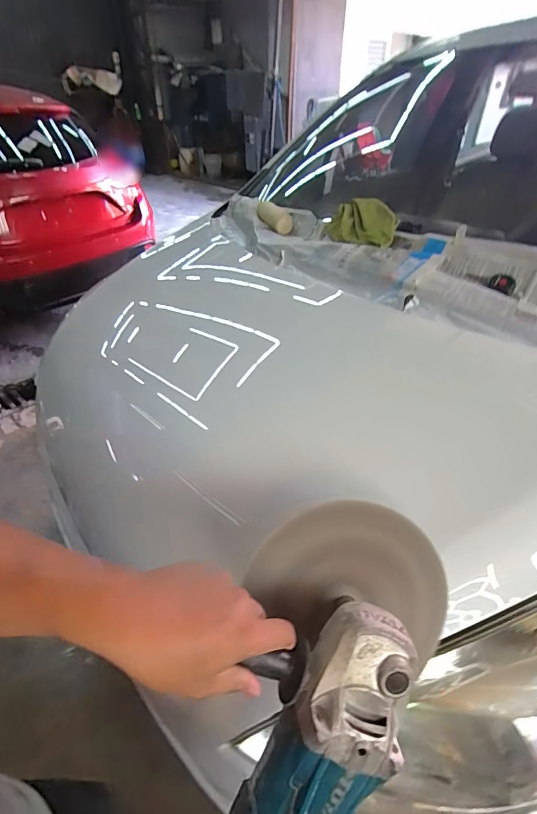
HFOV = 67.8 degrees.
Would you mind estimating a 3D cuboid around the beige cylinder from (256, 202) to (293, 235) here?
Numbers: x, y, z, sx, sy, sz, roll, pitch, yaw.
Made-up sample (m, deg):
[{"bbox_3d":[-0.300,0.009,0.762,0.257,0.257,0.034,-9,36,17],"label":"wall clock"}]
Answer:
[{"bbox_3d":[0.011,-0.538,1.130,0.048,0.056,0.145,-19,49,-26],"label":"beige cylinder"}]

